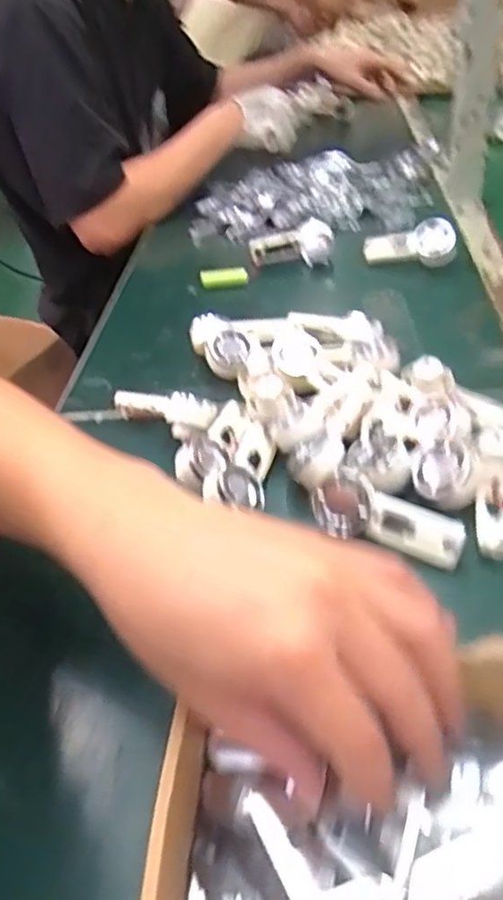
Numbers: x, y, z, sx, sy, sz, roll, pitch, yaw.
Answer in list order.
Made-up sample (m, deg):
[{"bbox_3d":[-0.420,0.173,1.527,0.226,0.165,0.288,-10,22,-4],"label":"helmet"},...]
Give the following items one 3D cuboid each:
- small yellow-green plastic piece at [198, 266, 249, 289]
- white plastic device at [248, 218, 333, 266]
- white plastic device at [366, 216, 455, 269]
[{"bbox_3d":[-0.032,-0.191,0.685,0.054,0.017,0.016,0,40,10],"label":"small yellow-green plastic piece"},{"bbox_3d":[0.045,-0.232,0.710,0.091,0.040,0.039,-8,39,-1],"label":"white plastic device"},{"bbox_3d":[0.171,-0.221,0.672,0.094,0.048,0.029,11,43,22],"label":"white plastic device"}]

